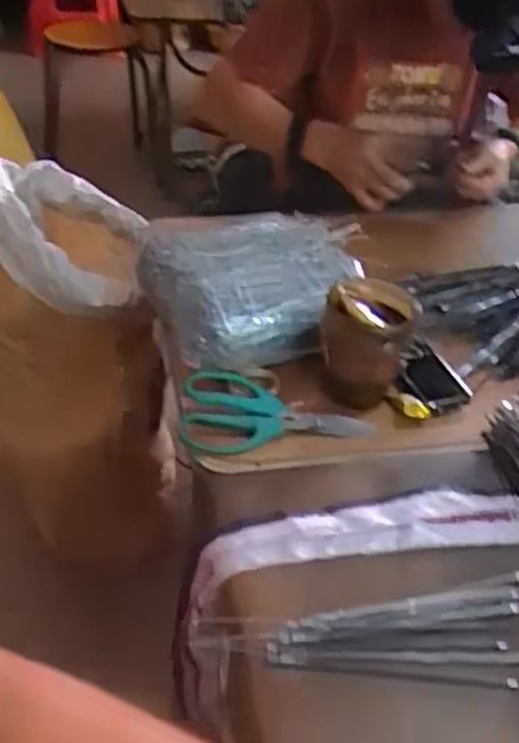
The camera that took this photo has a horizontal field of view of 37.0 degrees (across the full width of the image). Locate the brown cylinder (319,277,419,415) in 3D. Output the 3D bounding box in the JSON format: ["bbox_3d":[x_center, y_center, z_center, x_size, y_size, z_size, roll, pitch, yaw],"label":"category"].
[{"bbox_3d":[0.100,-0.026,0.738,0.084,0.104,0.077,12,39,8],"label":"brown cylinder"}]

